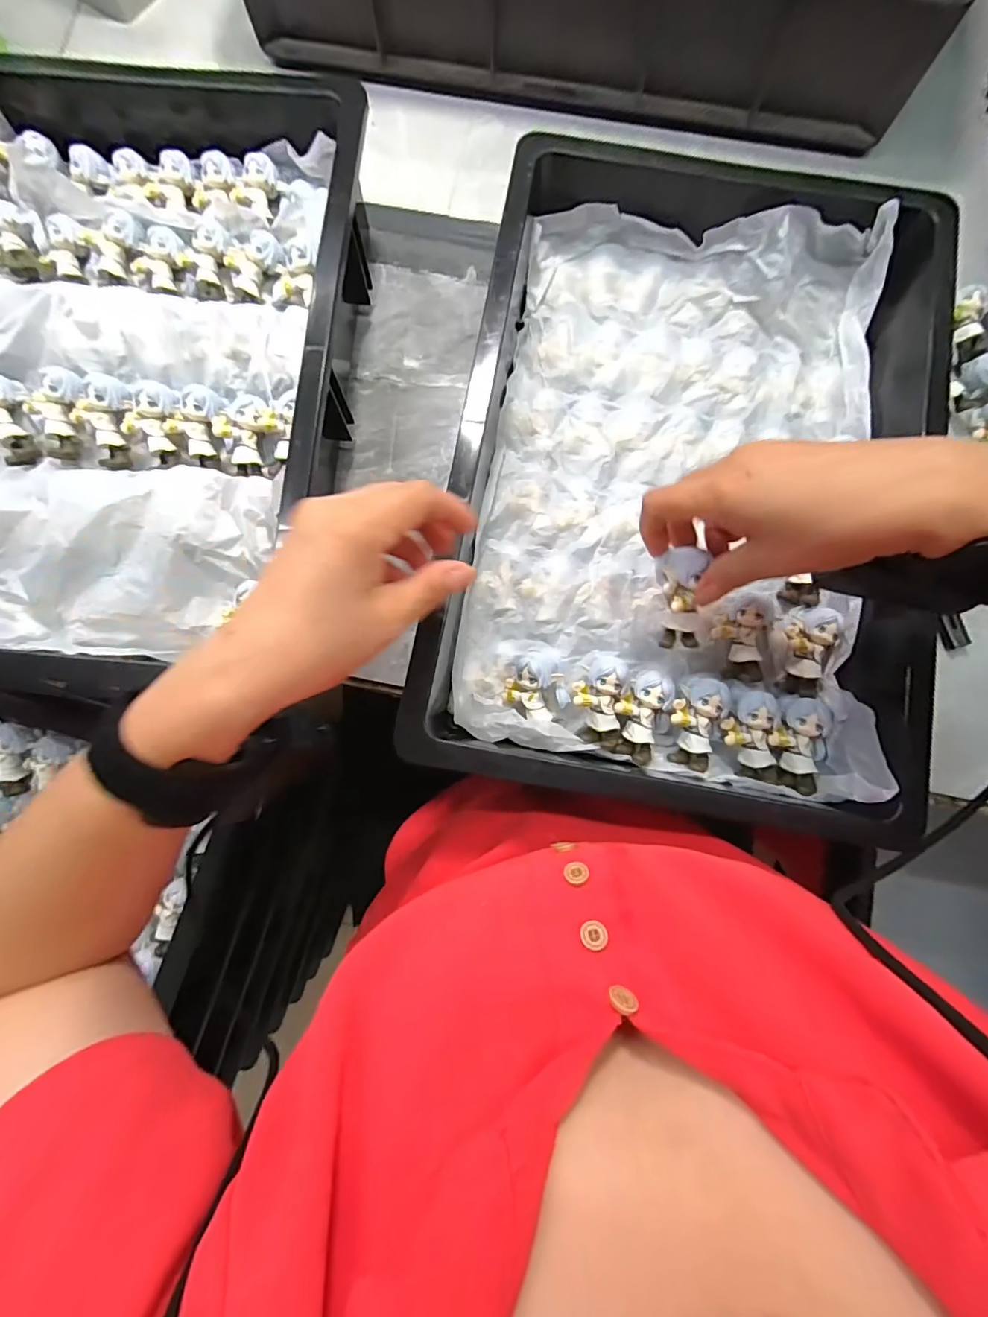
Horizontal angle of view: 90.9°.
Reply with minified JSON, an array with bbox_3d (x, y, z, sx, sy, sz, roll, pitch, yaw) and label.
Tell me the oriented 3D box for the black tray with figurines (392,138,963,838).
[{"bbox_3d":[0.126,-0.121,0.330,0.309,0.075,0.435,10,80,0],"label":"black tray with figurines"}]

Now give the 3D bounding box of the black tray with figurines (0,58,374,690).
[{"bbox_3d":[-0.254,-0.221,0.343,0.299,0.068,0.432,4,83,0],"label":"black tray with figurines"}]

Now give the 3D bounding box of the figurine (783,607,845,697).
[{"bbox_3d":[0.221,-0.005,0.343,0.033,0.026,0.061,7,99,-1],"label":"figurine"}]

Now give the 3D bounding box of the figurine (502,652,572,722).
[{"bbox_3d":[0.029,0.021,0.327,0.040,0.028,0.045,-17,83,-2],"label":"figurine"}]

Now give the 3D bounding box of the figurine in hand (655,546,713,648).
[{"bbox_3d":[0.113,-0.034,0.295,0.024,0.022,0.063,-11,117,-4],"label":"figurine in hand"}]

